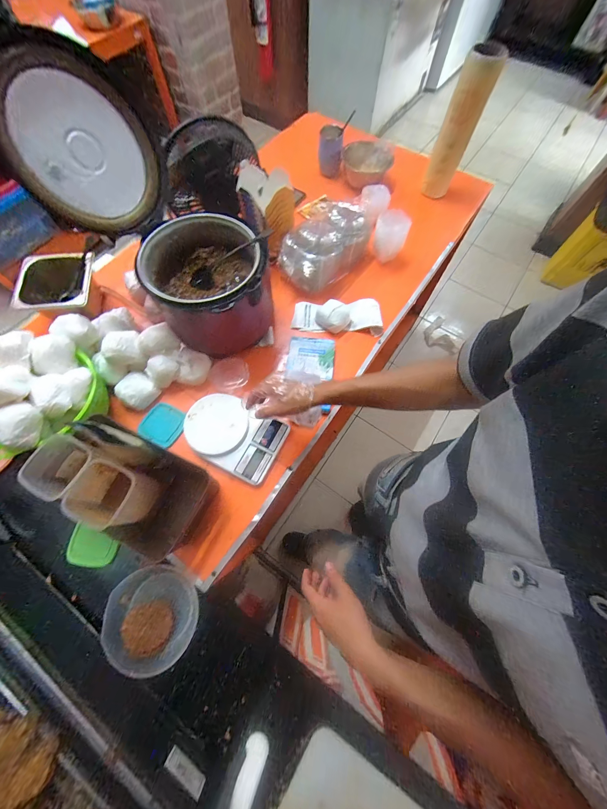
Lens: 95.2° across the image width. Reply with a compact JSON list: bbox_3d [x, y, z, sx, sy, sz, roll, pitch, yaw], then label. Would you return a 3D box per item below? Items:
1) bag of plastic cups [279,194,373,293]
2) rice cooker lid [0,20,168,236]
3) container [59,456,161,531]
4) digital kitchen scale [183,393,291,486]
[{"bbox_3d":[0.054,-0.446,0.770,0.149,0.131,0.256,33,70,12],"label":"bag of plastic cups"},{"bbox_3d":[-0.393,-0.472,0.502,0.247,0.271,0.085,-17,31,-29],"label":"rice cooker lid"},{"bbox_3d":[-0.336,0.157,0.482,0.102,0.104,0.102,13,67,4],"label":"container"},{"bbox_3d":[-0.157,0.064,0.618,0.212,0.032,0.149,25,69,9],"label":"digital kitchen scale"}]

